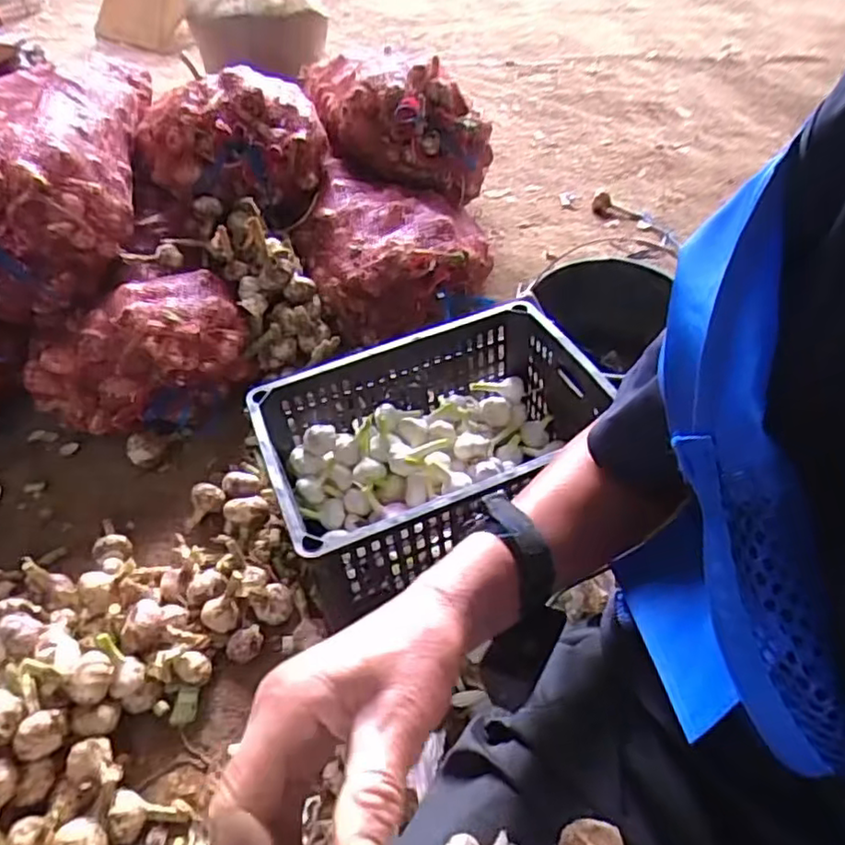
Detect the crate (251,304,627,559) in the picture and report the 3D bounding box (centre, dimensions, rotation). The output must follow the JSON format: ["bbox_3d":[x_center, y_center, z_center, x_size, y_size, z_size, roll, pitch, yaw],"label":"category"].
[{"bbox_3d":[0.016,0.032,0.881,0.442,0.194,0.295,-18,49,-15],"label":"crate"}]

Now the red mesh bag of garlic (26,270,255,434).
[{"bbox_3d":[-0.479,-0.113,1.077,0.347,0.206,0.179,-12,48,-10],"label":"red mesh bag of garlic"}]

